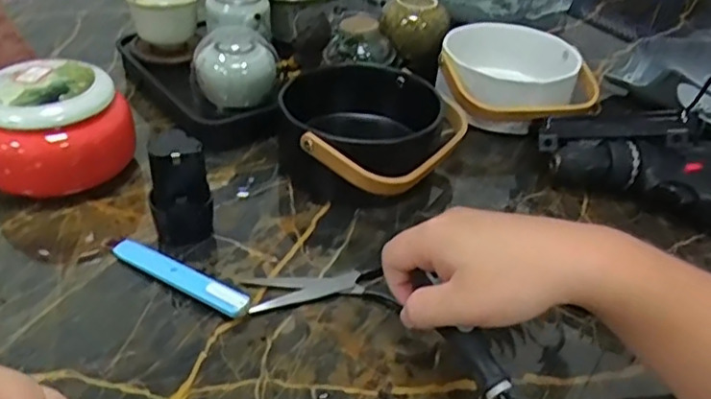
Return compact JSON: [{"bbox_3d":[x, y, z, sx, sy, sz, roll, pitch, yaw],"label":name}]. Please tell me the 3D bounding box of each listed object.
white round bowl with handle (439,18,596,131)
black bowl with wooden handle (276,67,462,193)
[{"bbox_3d":[0.175,-0.129,0.682,0.169,0.075,0.158,15,39,13],"label":"white round bowl with handle"},{"bbox_3d":[0.008,-0.062,0.580,0.161,0.072,0.162,21,41,20],"label":"black bowl with wooden handle"}]

